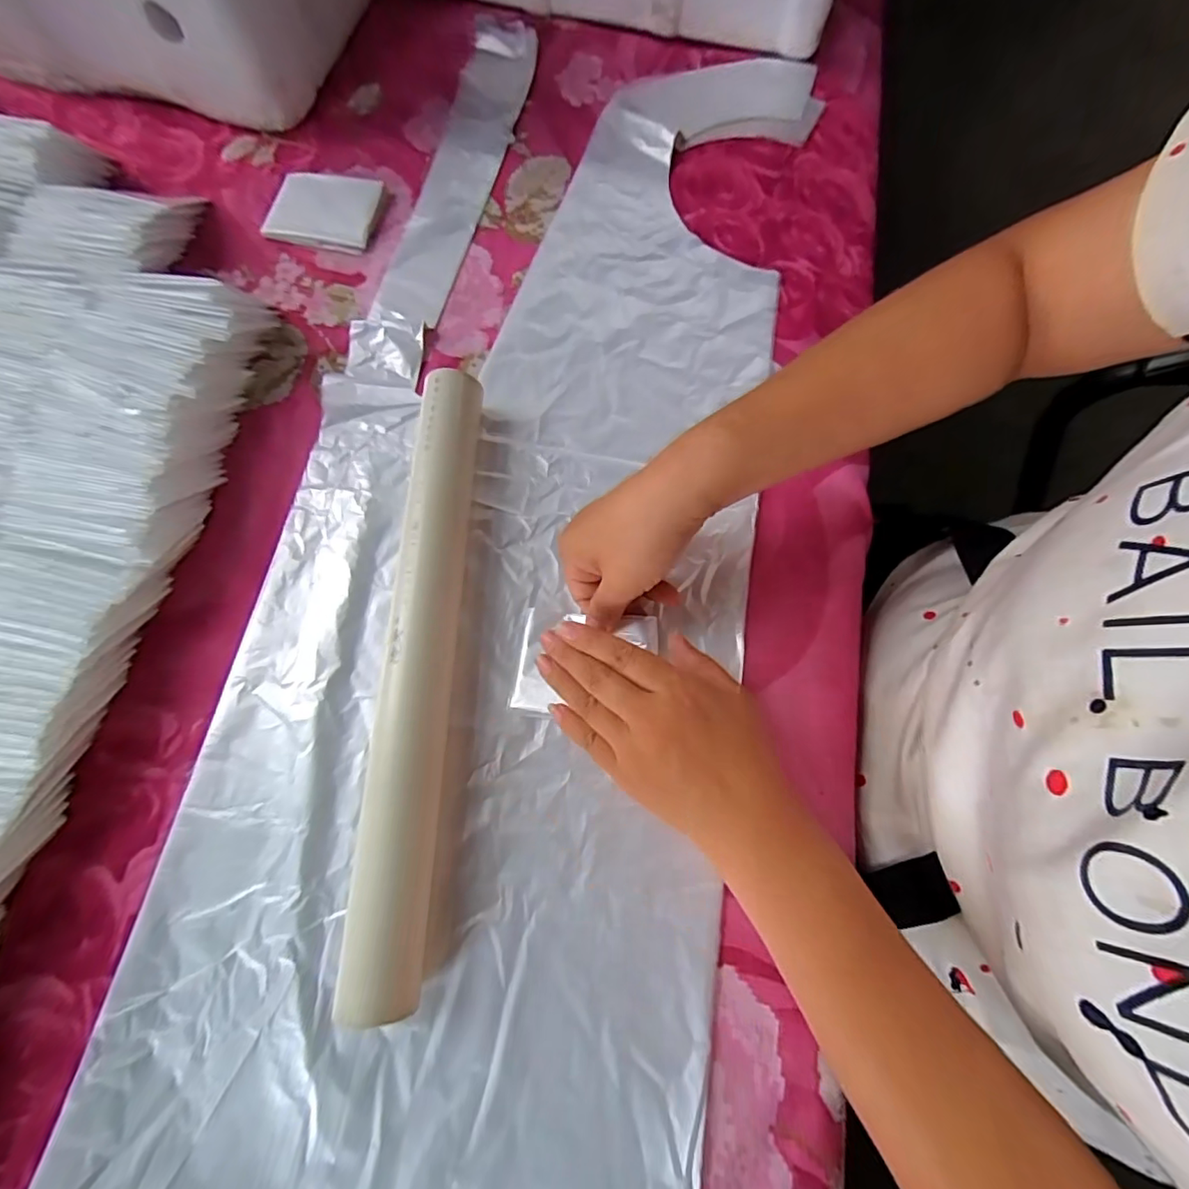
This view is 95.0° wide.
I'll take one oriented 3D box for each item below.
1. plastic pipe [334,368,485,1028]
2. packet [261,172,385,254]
[{"bbox_3d":[-0.097,0.031,0.313,0.039,0.042,0.352,2,73,-1],"label":"plastic pipe"},{"bbox_3d":[-0.208,-0.301,0.423,0.078,0.012,0.068,10,73,1],"label":"packet"}]

